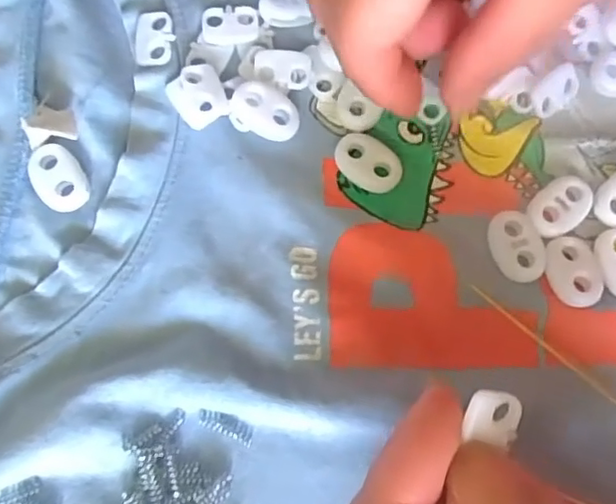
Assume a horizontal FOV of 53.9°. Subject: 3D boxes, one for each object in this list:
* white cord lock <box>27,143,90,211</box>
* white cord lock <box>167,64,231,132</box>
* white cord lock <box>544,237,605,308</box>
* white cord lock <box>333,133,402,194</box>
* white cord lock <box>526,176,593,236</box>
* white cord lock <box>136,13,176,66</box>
[{"bbox_3d":[-0.078,-0.023,0.188,0.015,0.004,0.022,-27,80,-7],"label":"white cord lock"},{"bbox_3d":[-0.035,-0.050,0.192,0.016,0.005,0.019,-28,80,-7],"label":"white cord lock"},{"bbox_3d":[0.080,0.006,0.182,0.014,0.004,0.021,-4,78,-2],"label":"white cord lock"},{"bbox_3d":[0.019,-0.028,0.191,0.022,0.004,0.015,38,80,6],"label":"white cord lock"},{"bbox_3d":[0.078,-0.014,0.188,0.023,0.004,0.014,-42,82,-9],"label":"white cord lock"},{"bbox_3d":[-0.051,-0.070,0.198,0.013,0.004,0.018,7,78,0],"label":"white cord lock"}]

